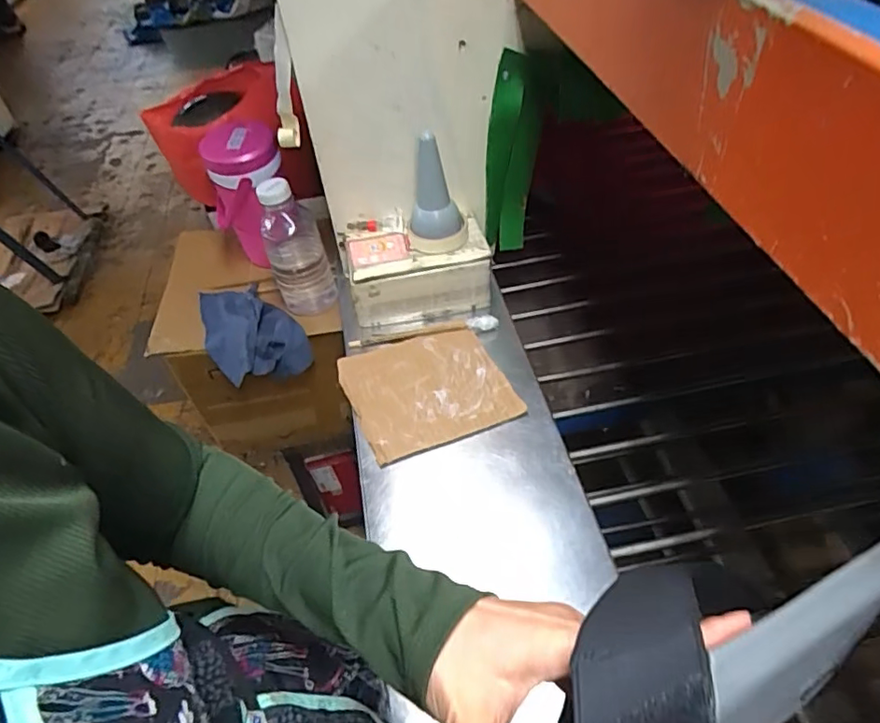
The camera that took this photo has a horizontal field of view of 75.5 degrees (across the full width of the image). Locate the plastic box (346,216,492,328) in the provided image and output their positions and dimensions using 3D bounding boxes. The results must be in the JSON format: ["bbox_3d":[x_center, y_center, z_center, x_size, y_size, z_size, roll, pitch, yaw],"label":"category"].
[{"bbox_3d":[-0.030,-0.128,0.802,0.191,0.083,0.108,-7,49,-1],"label":"plastic box"}]

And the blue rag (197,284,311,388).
[{"bbox_3d":[-0.320,-0.053,0.934,0.135,0.049,0.243,-31,54,-21],"label":"blue rag"}]

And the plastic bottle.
[{"bbox_3d":[-0.226,-0.177,0.890,0.090,0.210,0.089,-16,50,-10],"label":"plastic bottle"}]

